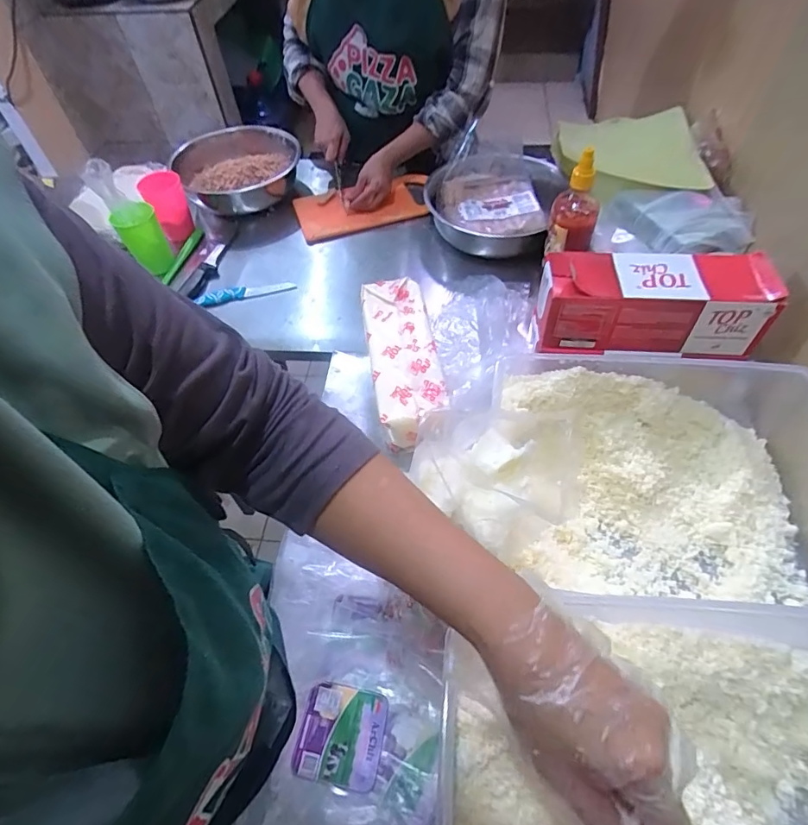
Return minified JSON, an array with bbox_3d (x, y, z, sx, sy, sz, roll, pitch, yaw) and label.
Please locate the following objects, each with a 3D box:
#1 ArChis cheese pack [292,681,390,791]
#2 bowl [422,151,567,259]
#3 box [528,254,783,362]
[{"bbox_3d":[-0.060,0.310,0.474,0.080,0.008,0.078,7,55,8],"label":"ArChis cheese pack"},{"bbox_3d":[0.159,-0.392,0.926,0.235,0.104,0.238,-2,54,2],"label":"bowl"},{"bbox_3d":[0.310,-0.134,0.637,0.263,0.119,0.097,3,54,5],"label":"box"}]

